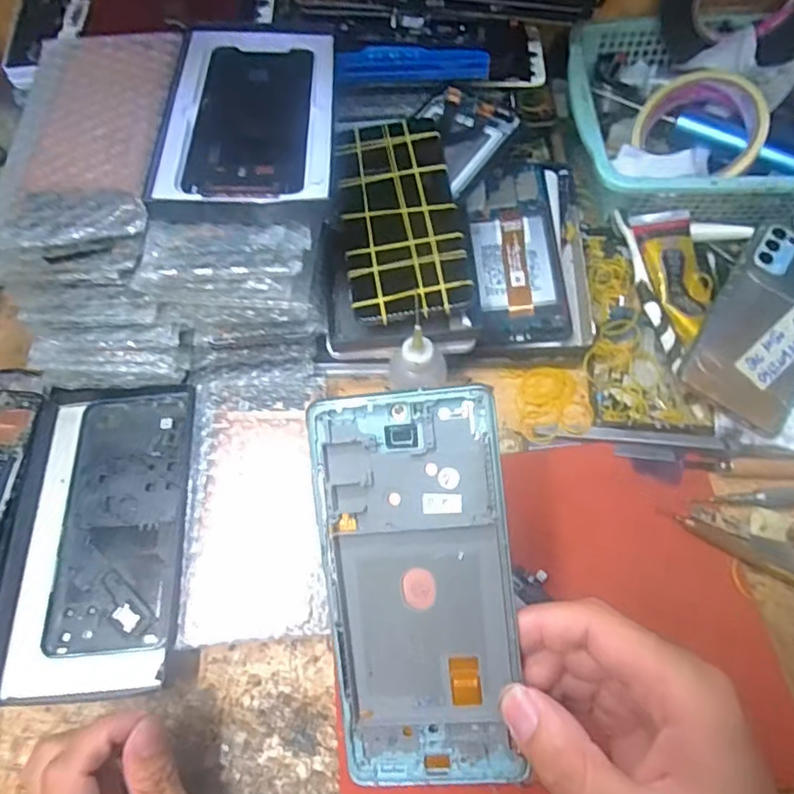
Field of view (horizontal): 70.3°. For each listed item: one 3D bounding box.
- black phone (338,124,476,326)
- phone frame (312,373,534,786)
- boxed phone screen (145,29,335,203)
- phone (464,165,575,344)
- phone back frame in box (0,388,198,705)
[{"bbox_3d":[0.001,-0.121,0.374,0.074,0.011,0.155,-8,64,-1],"label":"black phone"},{"bbox_3d":[0.009,0.077,0.226,0.071,0.006,0.156,-5,94,6],"label":"phone frame"},{"bbox_3d":[-0.086,-0.175,0.331,0.094,0.012,0.158,-3,64,1],"label":"boxed phone screen"},{"bbox_3d":[0.090,-0.112,0.429,0.064,0.009,0.153,-4,67,5],"label":"phone"},{"bbox_3d":[-0.190,0.084,0.364,0.111,0.019,0.192,-3,67,-1],"label":"phone back frame in box"}]

